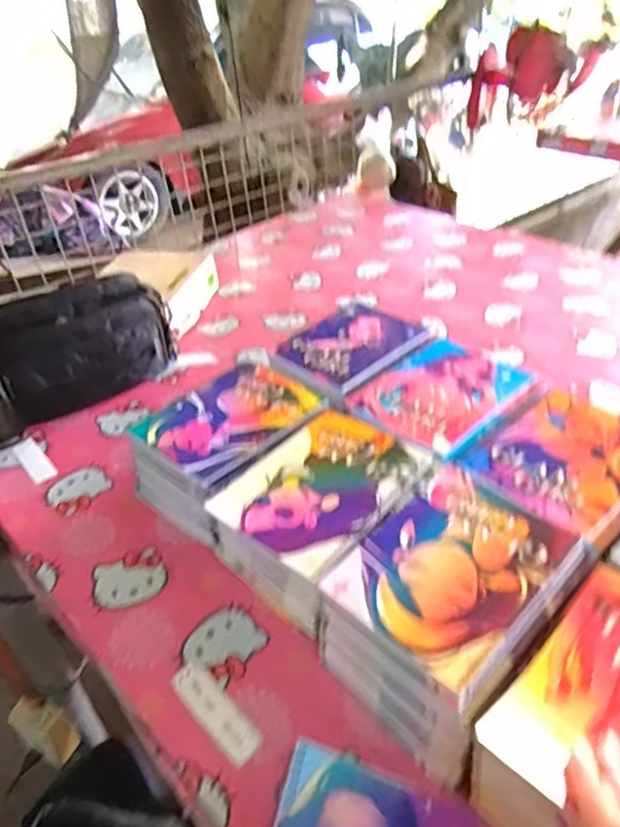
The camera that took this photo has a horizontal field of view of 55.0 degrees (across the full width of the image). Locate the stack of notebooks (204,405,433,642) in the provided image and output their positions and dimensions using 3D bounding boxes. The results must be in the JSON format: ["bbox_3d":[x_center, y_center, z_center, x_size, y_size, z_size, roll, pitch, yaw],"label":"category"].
[{"bbox_3d":[0.015,0.110,0.654,0.159,0.112,0.199,26,47,34],"label":"stack of notebooks"}]

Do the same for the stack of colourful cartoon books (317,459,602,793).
[{"bbox_3d":[0.127,0.179,0.556,0.169,0.111,0.214,29,48,36],"label":"stack of colourful cartoon books"}]

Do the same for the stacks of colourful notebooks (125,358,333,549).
[{"bbox_3d":[-0.096,0.045,0.752,0.166,0.109,0.214,27,47,35],"label":"stacks of colourful notebooks"}]

